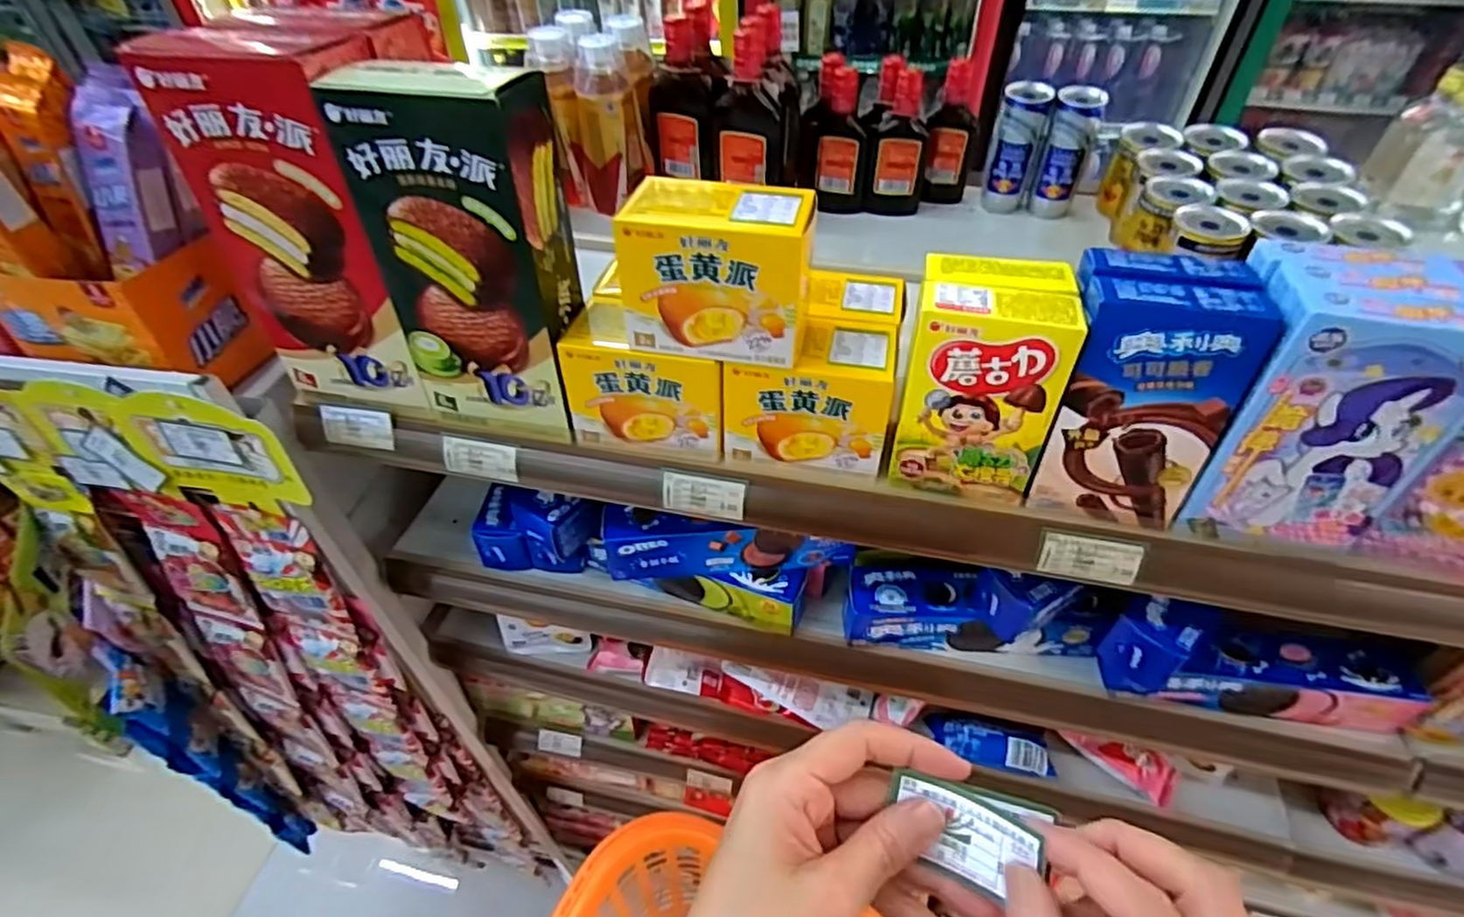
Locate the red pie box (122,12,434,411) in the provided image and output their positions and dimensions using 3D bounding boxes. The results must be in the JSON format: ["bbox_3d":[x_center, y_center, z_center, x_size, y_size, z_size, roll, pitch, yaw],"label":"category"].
[{"bbox_3d":[-0.270,-0.164,0.478,0.121,0.233,0.128,6,46,7],"label":"red pie box"}]

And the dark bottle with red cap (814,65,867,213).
[{"bbox_3d":[0.127,-0.364,0.801,0.062,0.150,0.042,7,46,7],"label":"dark bottle with red cap"}]

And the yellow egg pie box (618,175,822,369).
[{"bbox_3d":[-0.010,-0.112,0.422,0.115,0.092,0.065,8,46,9],"label":"yellow egg pie box"}]

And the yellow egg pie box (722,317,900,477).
[{"bbox_3d":[0.052,-0.044,0.466,0.106,0.082,0.061,8,47,9],"label":"yellow egg pie box"}]

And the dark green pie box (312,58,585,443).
[{"bbox_3d":[-0.164,-0.125,0.442,0.116,0.216,0.068,8,47,9],"label":"dark green pie box"}]

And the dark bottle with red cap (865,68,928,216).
[{"bbox_3d":[0.193,-0.359,0.792,0.064,0.151,0.036,10,47,11],"label":"dark bottle with red cap"}]

